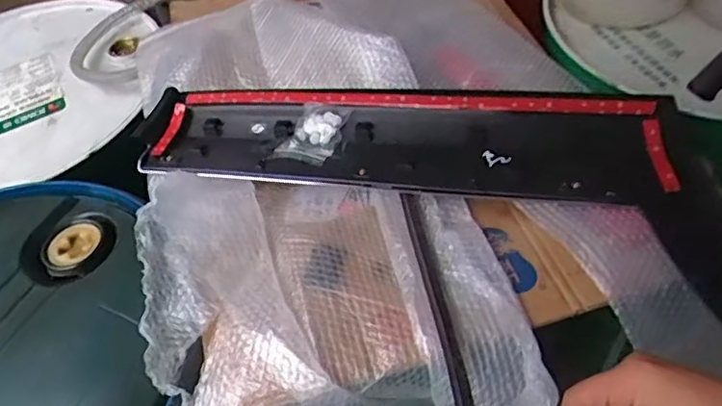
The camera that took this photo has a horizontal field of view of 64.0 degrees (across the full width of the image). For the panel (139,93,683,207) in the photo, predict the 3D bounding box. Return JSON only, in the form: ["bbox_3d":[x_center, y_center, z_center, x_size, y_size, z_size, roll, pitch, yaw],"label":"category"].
[{"bbox_3d":[0.037,-0.086,0.787,0.717,0.077,0.167,4,51,11],"label":"panel"}]

